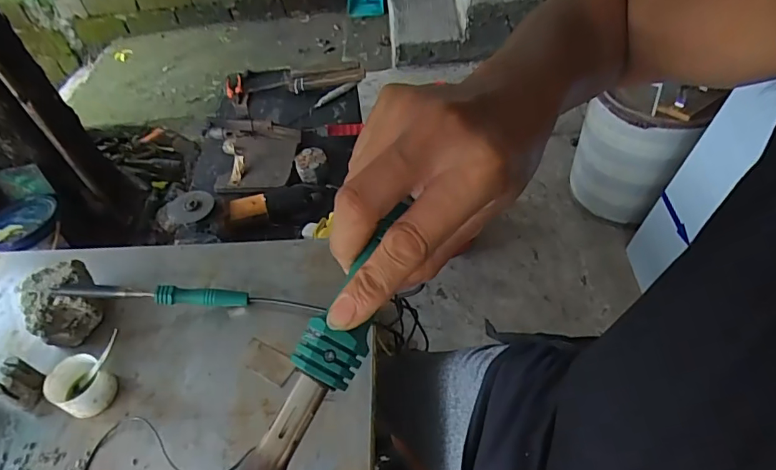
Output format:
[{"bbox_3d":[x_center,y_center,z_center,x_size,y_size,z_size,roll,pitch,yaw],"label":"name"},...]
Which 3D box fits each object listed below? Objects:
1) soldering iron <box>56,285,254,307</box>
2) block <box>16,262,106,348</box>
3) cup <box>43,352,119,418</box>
[{"bbox_3d":[-0.334,0.084,0.684,0.258,0.023,0.027,4,47,-10],"label":"soldering iron"},{"bbox_3d":[-0.471,0.101,0.702,0.087,0.074,0.105,-32,54,-23],"label":"block"},{"bbox_3d":[-0.396,0.197,0.627,0.071,0.052,0.064,19,52,19],"label":"cup"}]

